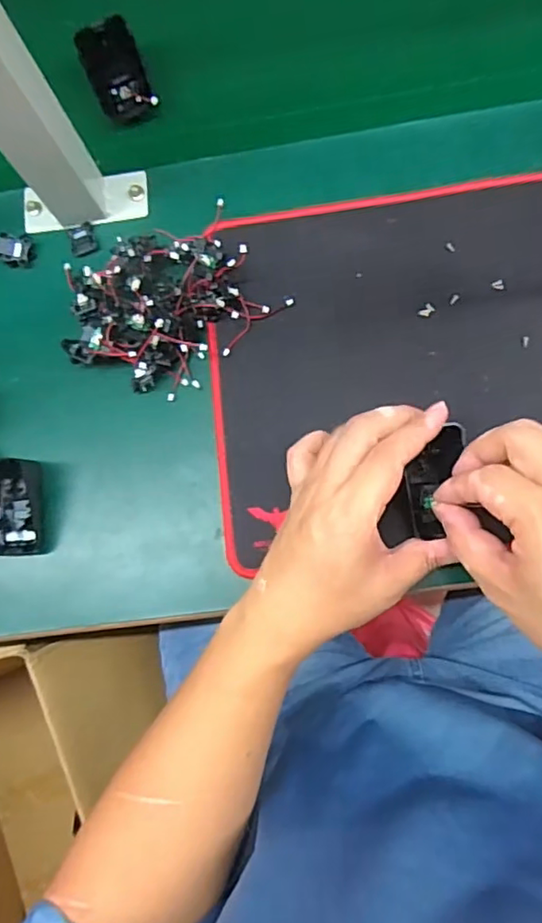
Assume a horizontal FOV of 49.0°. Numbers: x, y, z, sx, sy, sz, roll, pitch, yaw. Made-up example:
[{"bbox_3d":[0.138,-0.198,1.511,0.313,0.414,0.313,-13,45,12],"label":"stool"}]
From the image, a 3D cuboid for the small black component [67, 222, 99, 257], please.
[{"bbox_3d":[-0.148,-0.175,0.465,0.020,0.006,0.026,-19,81,2],"label":"small black component"}]

